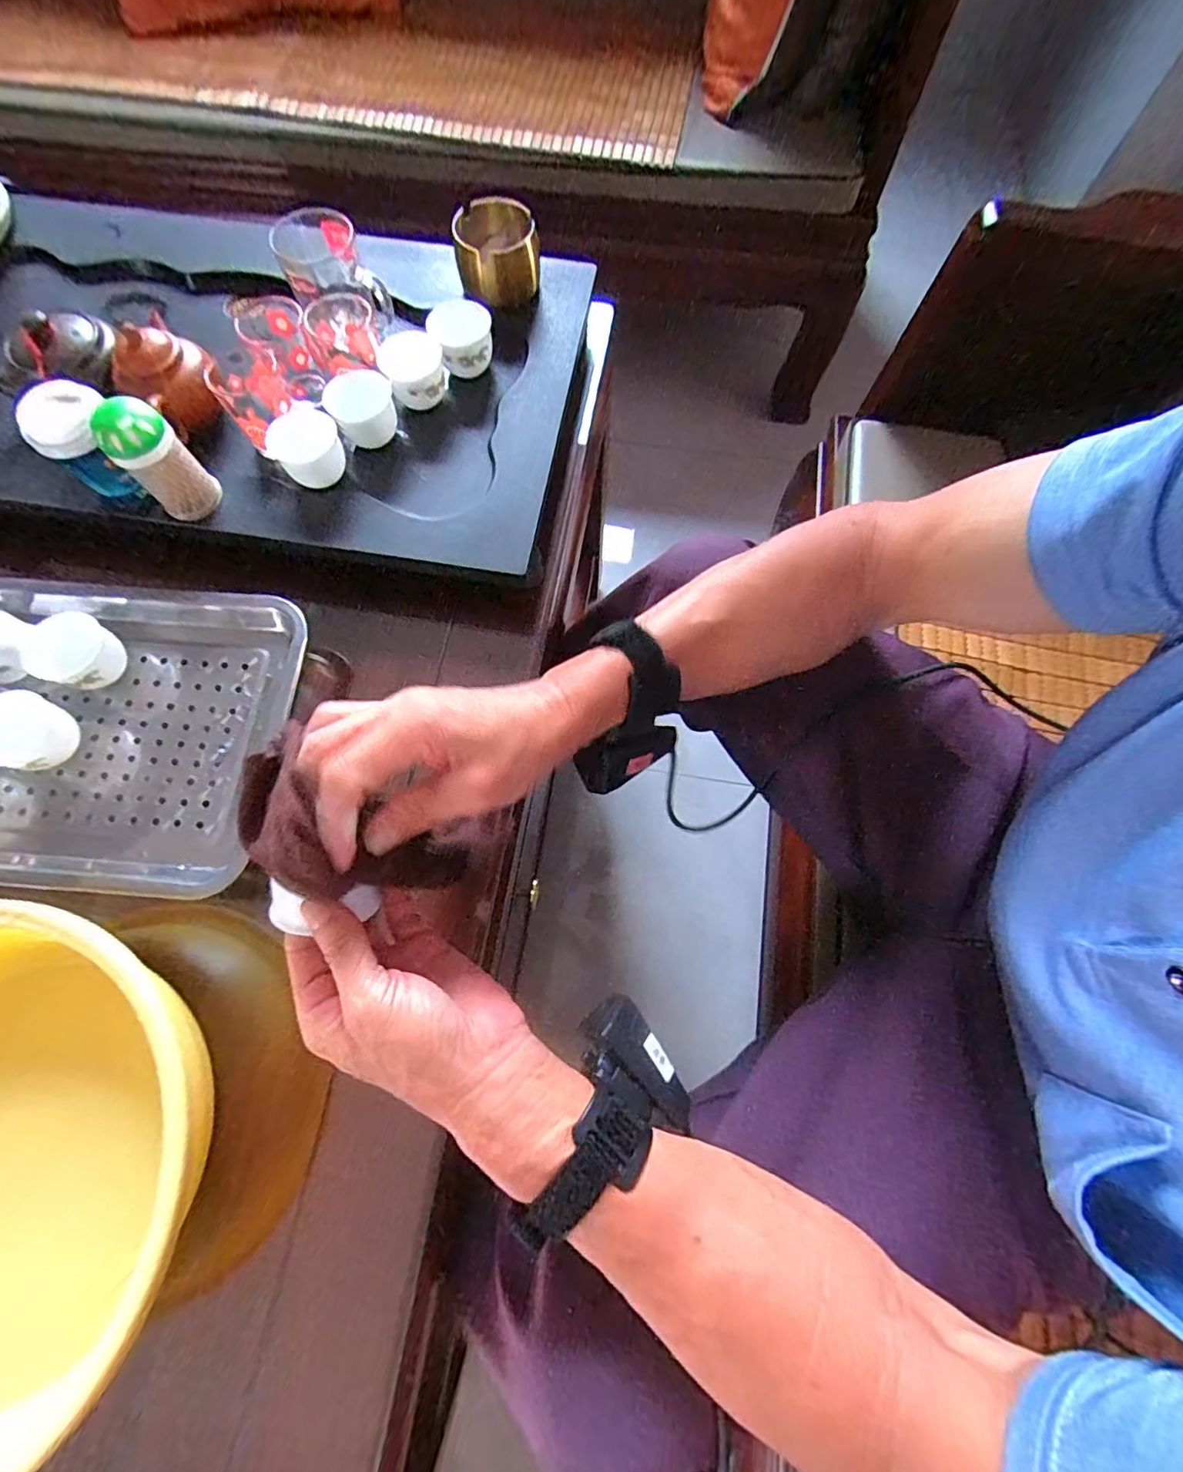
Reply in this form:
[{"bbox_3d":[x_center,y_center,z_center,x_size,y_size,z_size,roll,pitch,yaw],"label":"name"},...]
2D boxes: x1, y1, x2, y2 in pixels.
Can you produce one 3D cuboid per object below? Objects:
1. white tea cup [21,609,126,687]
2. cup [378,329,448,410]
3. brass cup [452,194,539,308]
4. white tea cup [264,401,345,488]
[{"bbox_3d":[-0.393,-0.061,0.436,0.045,0.052,0.054,25,74,8],"label":"white tea cup"},{"bbox_3d":[-0.156,-0.322,0.506,0.053,0.050,0.050,0,72,0],"label":"cup"},{"bbox_3d":[-0.091,-0.464,0.536,0.075,0.051,0.071,0,72,0],"label":"brass cup"},{"bbox_3d":[-0.239,-0.242,0.477,0.045,0.045,0.058,41,76,12],"label":"white tea cup"}]

